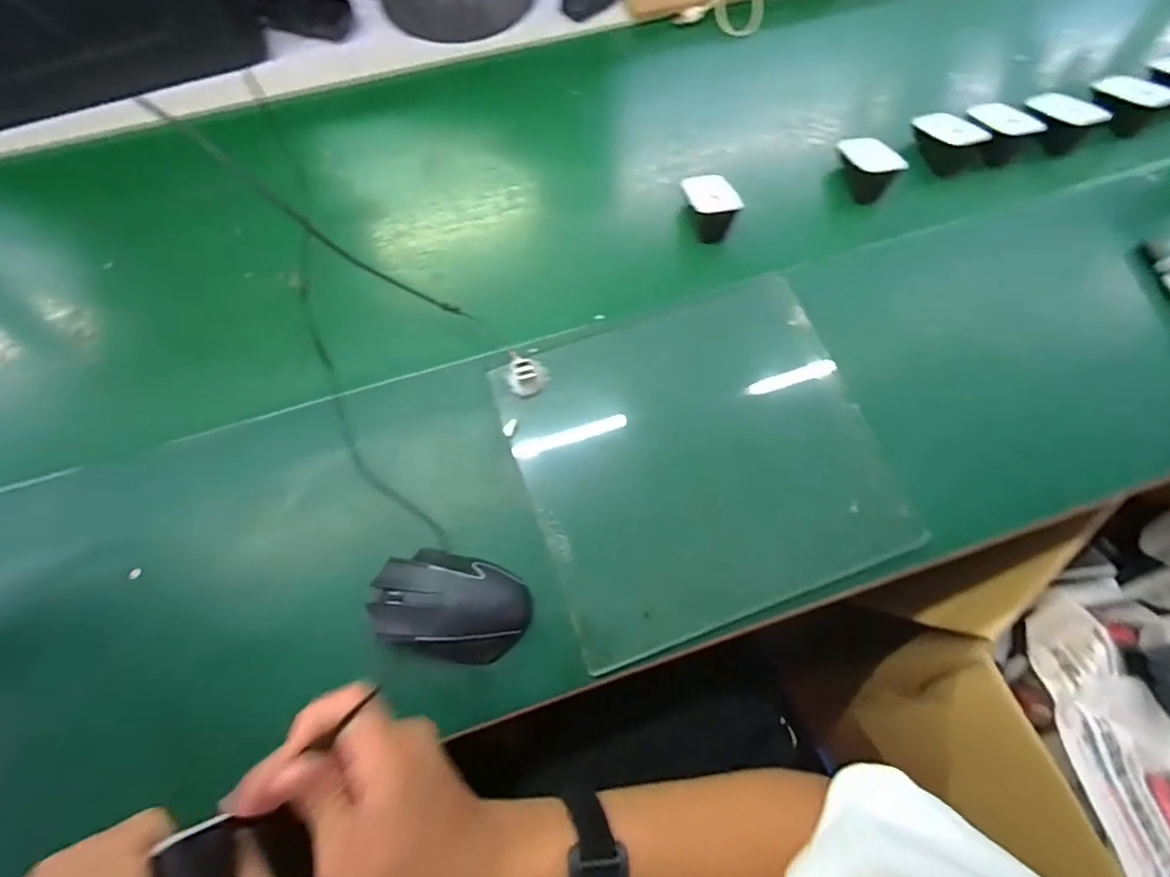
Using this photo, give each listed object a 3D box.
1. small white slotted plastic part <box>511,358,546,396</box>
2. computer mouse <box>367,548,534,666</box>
[{"bbox_3d":[-0.051,-0.056,0.488,0.028,0.022,0.029,0,69,0],"label":"small white slotted plastic part"},{"bbox_3d":[-0.104,0.126,0.419,0.118,0.044,0.072,13,69,5],"label":"computer mouse"}]

